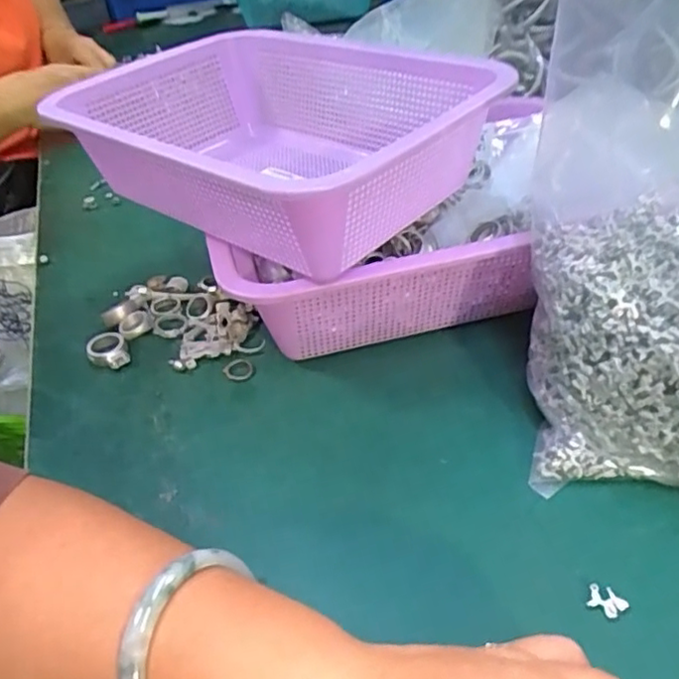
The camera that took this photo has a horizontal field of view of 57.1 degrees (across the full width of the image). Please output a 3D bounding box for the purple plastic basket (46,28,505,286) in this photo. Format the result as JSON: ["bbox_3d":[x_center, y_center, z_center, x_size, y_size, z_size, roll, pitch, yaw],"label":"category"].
[{"bbox_3d":[-0.047,-0.126,0.401,0.269,0.074,0.186,27,51,33],"label":"purple plastic basket"}]

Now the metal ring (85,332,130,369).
[{"bbox_3d":[-0.159,0.009,0.429,0.026,0.014,0.026,-4,39,3],"label":"metal ring"}]

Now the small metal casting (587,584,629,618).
[{"bbox_3d":[0.119,0.116,0.276,0.016,0.004,0.012,16,44,26],"label":"small metal casting"}]

